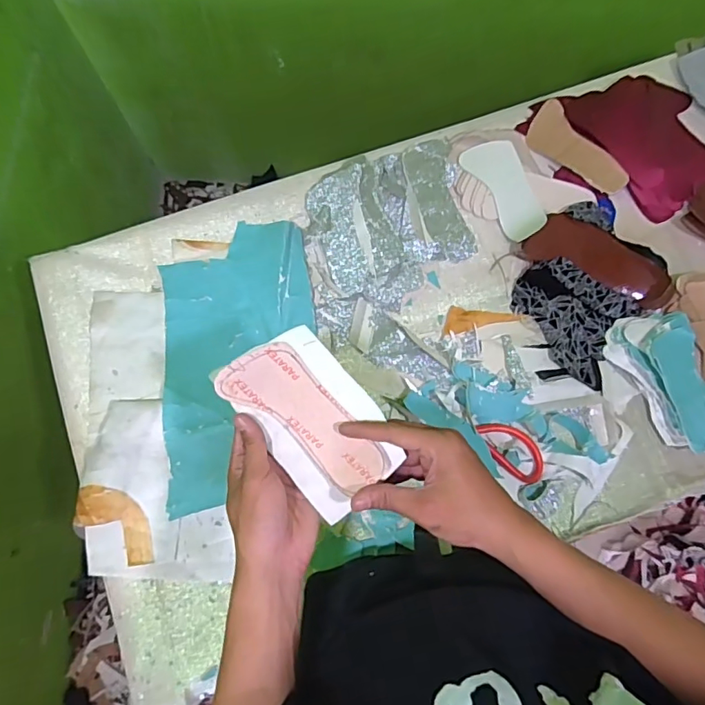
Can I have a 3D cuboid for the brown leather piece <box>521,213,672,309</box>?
[{"bbox_3d":[0.338,-0.127,0.705,0.197,0.040,0.074,26,76,6],"label":"brown leather piece"}]

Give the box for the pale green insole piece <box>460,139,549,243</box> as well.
[{"bbox_3d":[0.218,-0.234,0.723,0.067,0.012,0.154,-33,74,24],"label":"pale green insole piece"}]

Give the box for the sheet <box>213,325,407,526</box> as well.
[{"bbox_3d":[-0.036,0.054,0.444,0.096,0.035,0.158,-41,79,-11],"label":"sheet"}]

